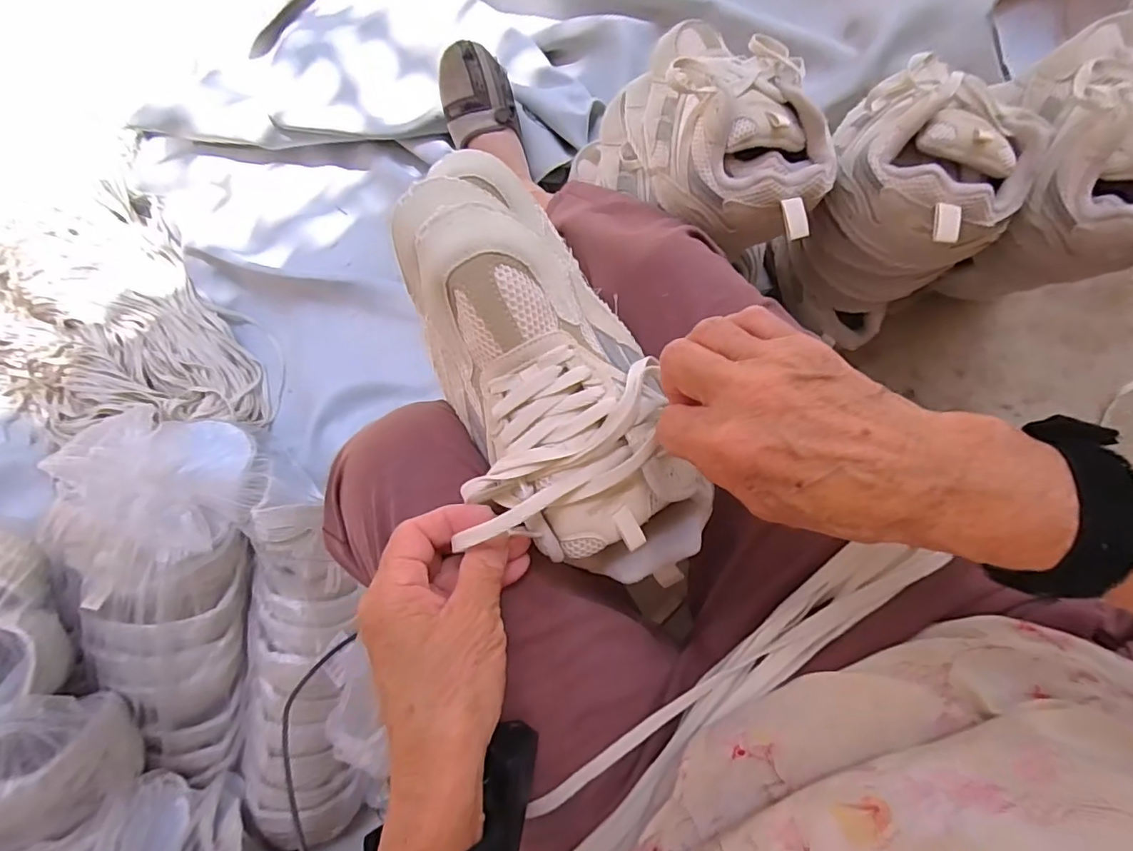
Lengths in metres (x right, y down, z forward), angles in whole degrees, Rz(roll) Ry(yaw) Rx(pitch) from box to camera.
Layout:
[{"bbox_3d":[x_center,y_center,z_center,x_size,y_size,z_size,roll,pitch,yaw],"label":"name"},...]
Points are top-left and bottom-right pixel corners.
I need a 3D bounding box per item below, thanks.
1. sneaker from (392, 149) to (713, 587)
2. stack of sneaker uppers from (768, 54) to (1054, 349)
[{"bbox_3d":[-0.012,-0.029,0.312,0.116,0.094,0.272,-27,88,4],"label":"sneaker"},{"bbox_3d":[0.294,-0.188,0.511,0.147,0.236,0.146,38,92,7],"label":"stack of sneaker uppers"}]

